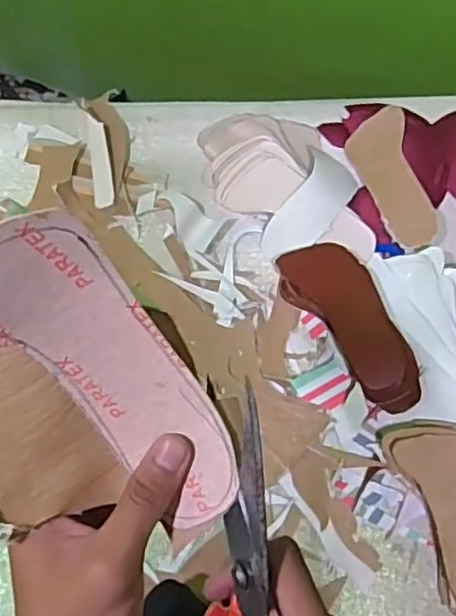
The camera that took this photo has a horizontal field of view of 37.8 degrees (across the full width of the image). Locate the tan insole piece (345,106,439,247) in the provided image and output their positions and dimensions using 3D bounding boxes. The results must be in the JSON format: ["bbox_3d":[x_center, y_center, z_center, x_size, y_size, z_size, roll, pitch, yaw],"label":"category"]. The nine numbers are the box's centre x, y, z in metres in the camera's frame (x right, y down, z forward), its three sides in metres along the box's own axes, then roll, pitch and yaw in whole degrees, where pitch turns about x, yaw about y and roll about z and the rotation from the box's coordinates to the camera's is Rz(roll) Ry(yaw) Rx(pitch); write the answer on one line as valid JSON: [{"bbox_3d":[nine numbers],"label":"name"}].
[{"bbox_3d":[0.188,-0.148,0.769,0.070,0.008,0.164,-18,76,20],"label":"tan insole piece"}]

